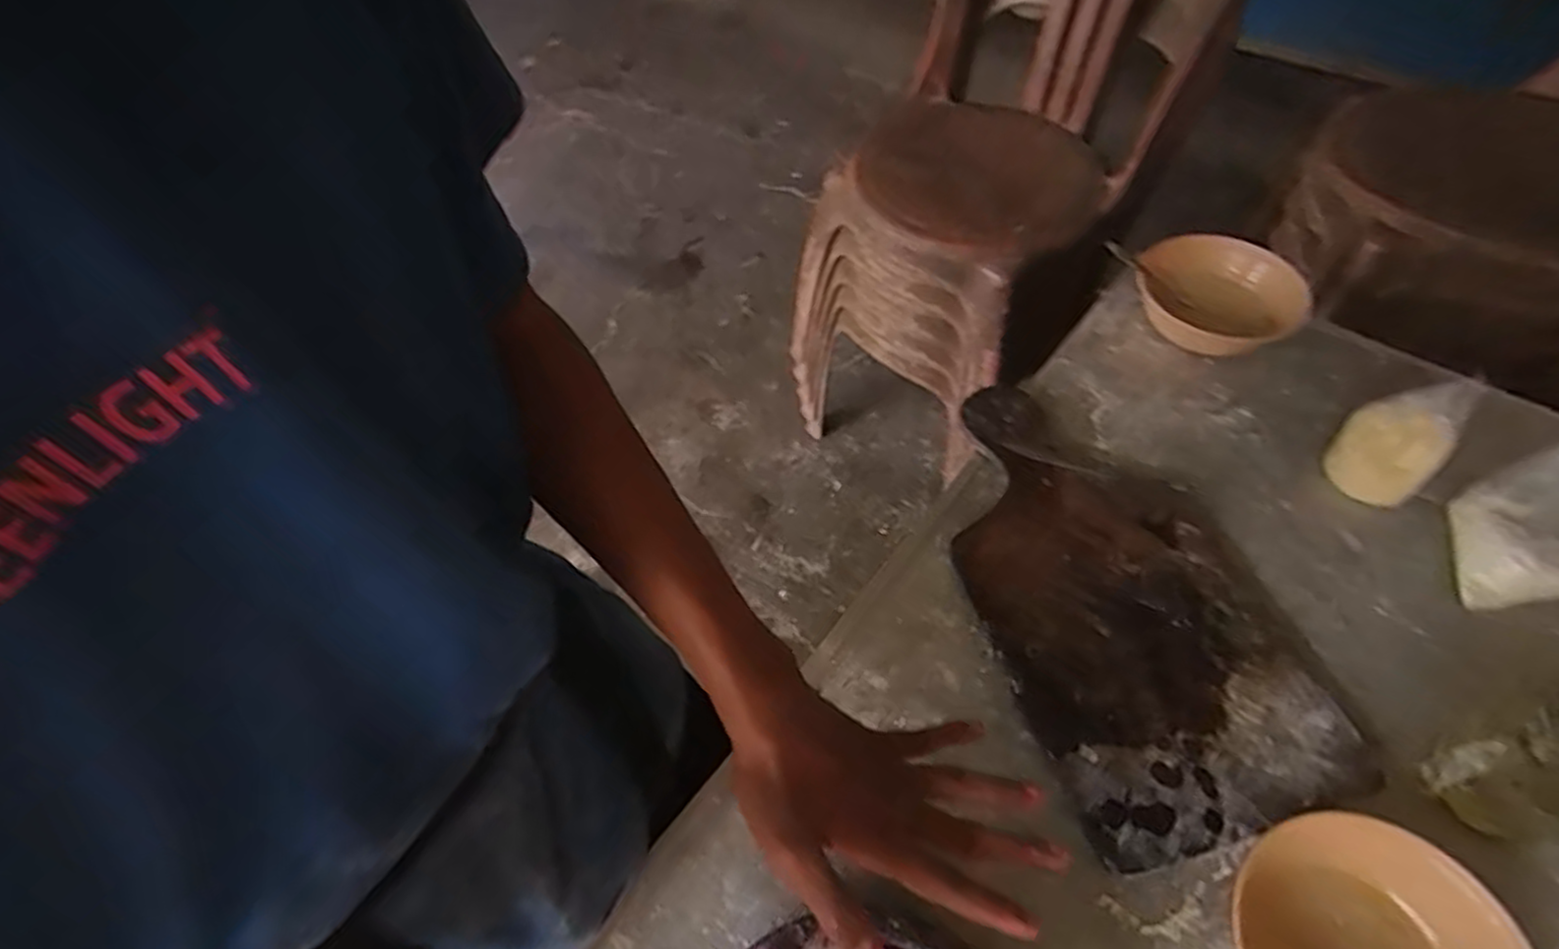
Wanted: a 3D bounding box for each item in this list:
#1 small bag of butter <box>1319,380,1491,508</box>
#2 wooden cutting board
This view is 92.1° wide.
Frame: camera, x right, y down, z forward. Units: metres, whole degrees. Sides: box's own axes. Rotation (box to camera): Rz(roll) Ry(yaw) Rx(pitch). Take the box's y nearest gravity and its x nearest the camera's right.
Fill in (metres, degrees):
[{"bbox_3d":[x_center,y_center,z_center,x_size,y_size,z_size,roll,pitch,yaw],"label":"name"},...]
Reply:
[{"bbox_3d":[0.483,-0.031,0.582,0.063,0.097,0.066,-30,58,-20],"label":"small bag of butter"},{"bbox_3d":[0.242,0.077,0.572,0.194,0.033,0.376,-13,51,-10],"label":"wooden cutting board"}]

